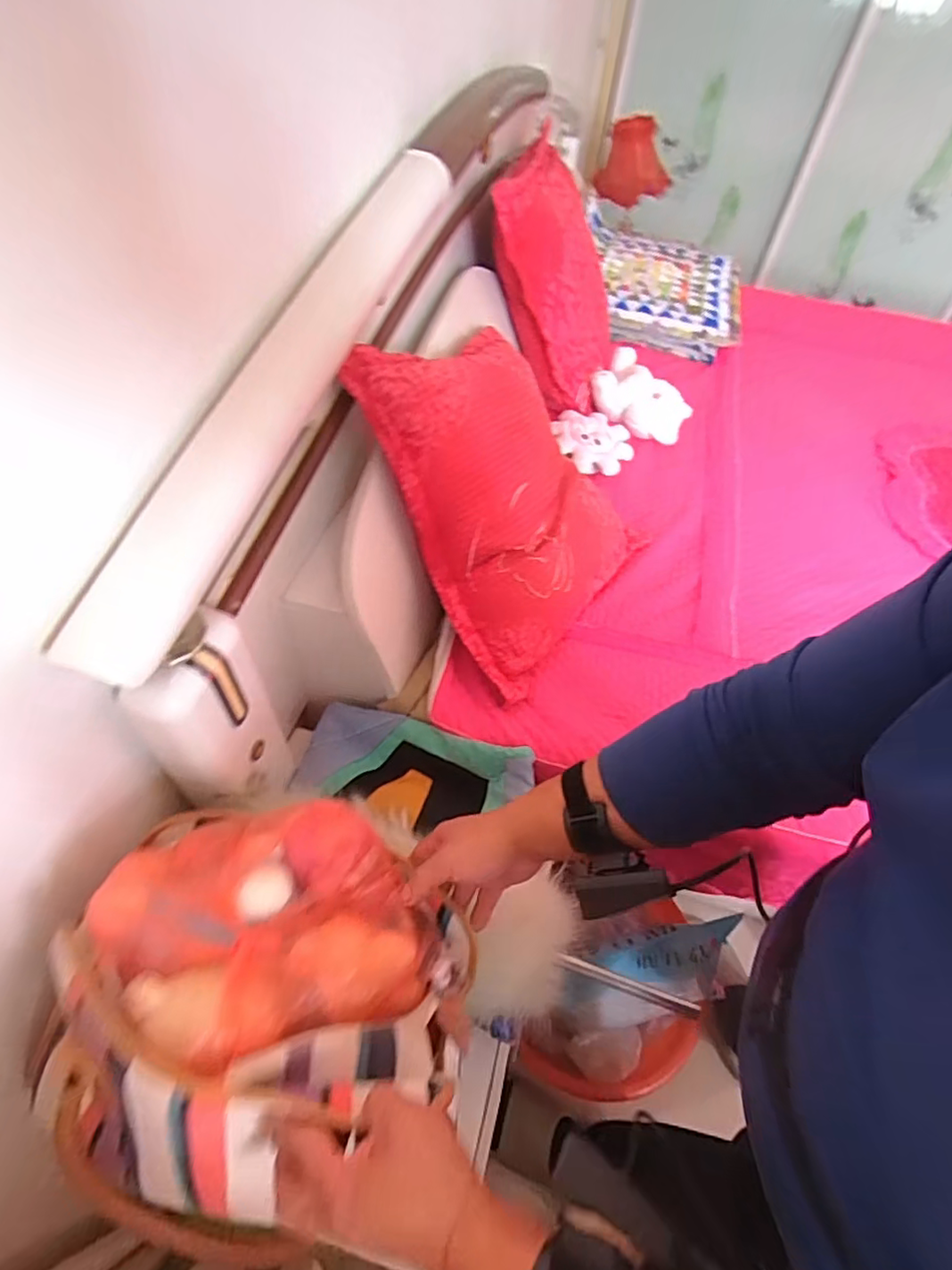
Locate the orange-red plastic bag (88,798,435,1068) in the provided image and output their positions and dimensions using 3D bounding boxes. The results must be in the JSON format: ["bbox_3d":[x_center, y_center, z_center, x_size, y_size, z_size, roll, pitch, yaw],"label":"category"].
[{"bbox_3d":[-0.161,0.223,0.471,0.227,0.083,0.184,-11,53,-14],"label":"orange-red plastic bag"}]

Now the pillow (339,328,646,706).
[{"bbox_3d":[0.053,-0.222,0.849,0.103,0.453,0.446,-9,28,49],"label":"pillow"}]

